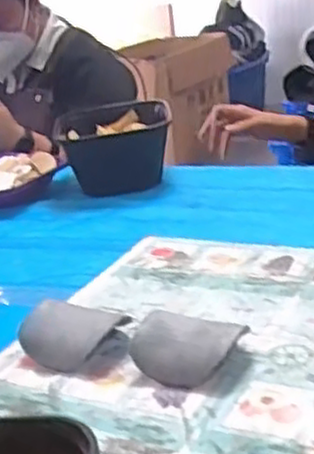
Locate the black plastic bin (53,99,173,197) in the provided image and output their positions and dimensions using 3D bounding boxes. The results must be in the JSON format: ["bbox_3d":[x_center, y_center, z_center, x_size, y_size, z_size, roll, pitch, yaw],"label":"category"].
[{"bbox_3d":[-0.068,-0.133,1.270,0.181,0.117,0.151,-9,20,-4],"label":"black plastic bin"}]

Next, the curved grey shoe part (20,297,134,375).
[{"bbox_3d":[-0.081,0.102,0.741,0.095,0.048,0.084,6,24,33],"label":"curved grey shoe part"}]

